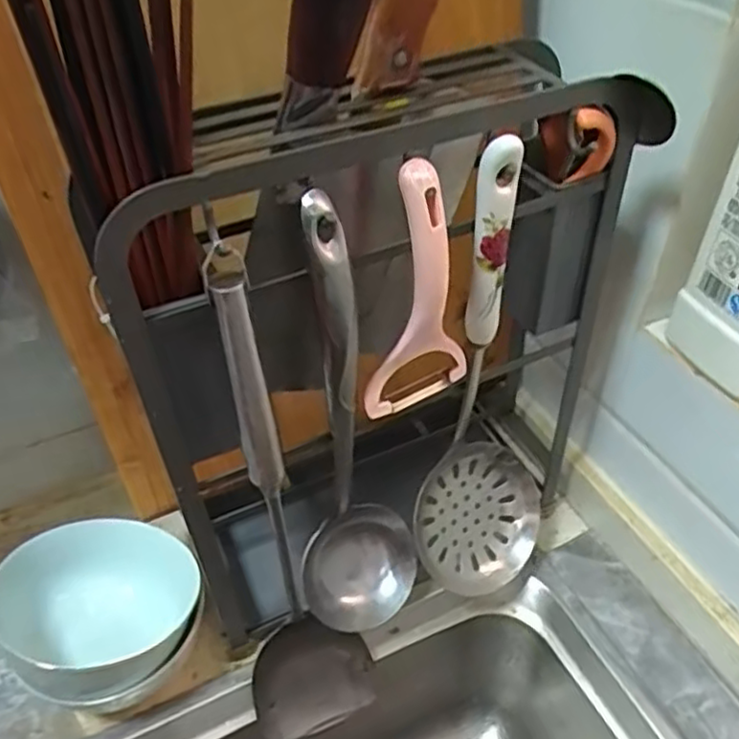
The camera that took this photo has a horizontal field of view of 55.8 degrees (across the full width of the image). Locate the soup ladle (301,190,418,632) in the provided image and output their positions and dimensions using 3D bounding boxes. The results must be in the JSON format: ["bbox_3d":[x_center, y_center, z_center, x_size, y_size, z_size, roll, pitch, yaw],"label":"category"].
[{"bbox_3d":[-0.010,0.051,0.425,0.070,0.324,0.060,1,43,4],"label":"soup ladle"}]

